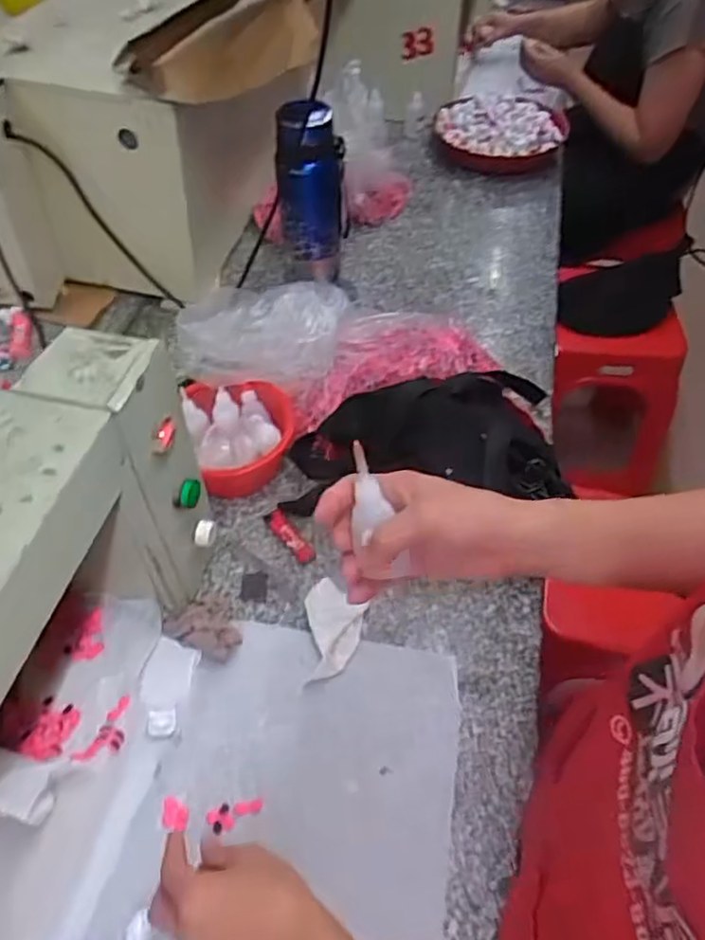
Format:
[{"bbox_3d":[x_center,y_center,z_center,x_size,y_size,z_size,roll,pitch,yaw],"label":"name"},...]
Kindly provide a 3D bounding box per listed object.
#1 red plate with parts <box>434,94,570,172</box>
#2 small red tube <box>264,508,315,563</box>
[{"bbox_3d":[0.280,-0.640,1.299,0.235,0.075,0.235,0,51,0],"label":"red plate with parts"},{"bbox_3d":[-0.070,0.069,0.755,0.020,0.011,0.078,-32,58,-23],"label":"small red tube"}]

